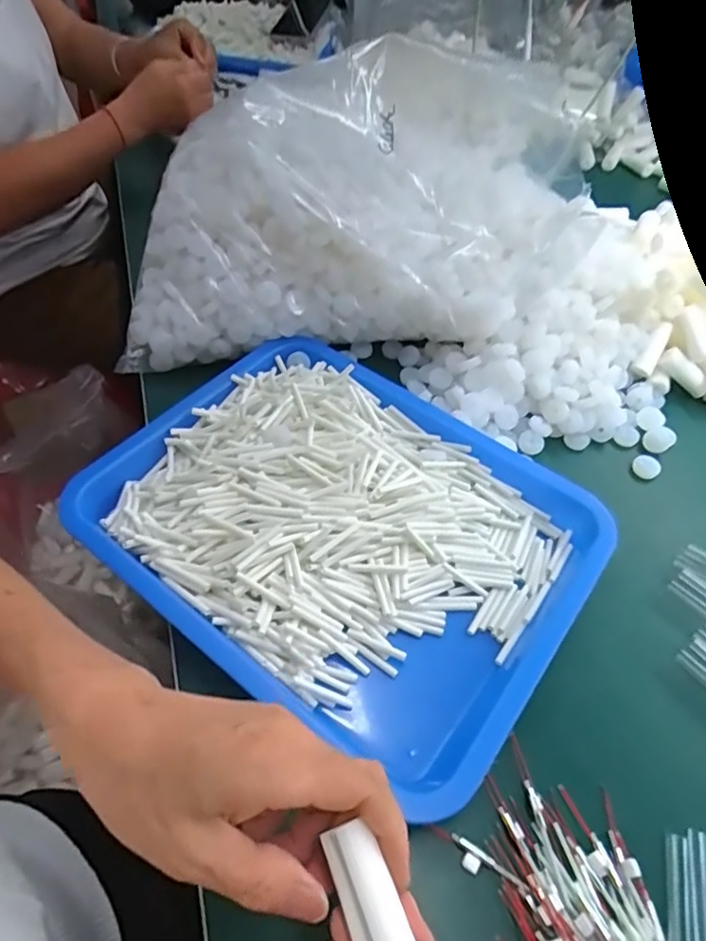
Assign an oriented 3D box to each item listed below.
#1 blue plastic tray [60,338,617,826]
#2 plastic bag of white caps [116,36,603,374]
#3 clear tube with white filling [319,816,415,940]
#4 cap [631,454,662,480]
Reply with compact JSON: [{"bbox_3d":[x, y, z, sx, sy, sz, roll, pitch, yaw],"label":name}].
[{"bbox_3d":[-0.007,0.034,0.414,0.325,0.030,0.263,32,59,18],"label":"blue plastic tray"},{"bbox_3d":[0.012,-0.256,0.535,0.426,0.151,0.262,-3,52,-5],"label":"plastic bag of white caps"},{"bbox_3d":[0.007,0.166,0.220,0.019,0.010,0.053,-21,62,-18],"label":"clear tube with white filling"},{"bbox_3d":[0.247,-0.004,0.487,0.020,0.009,0.022,1,52,-2],"label":"cap"}]

